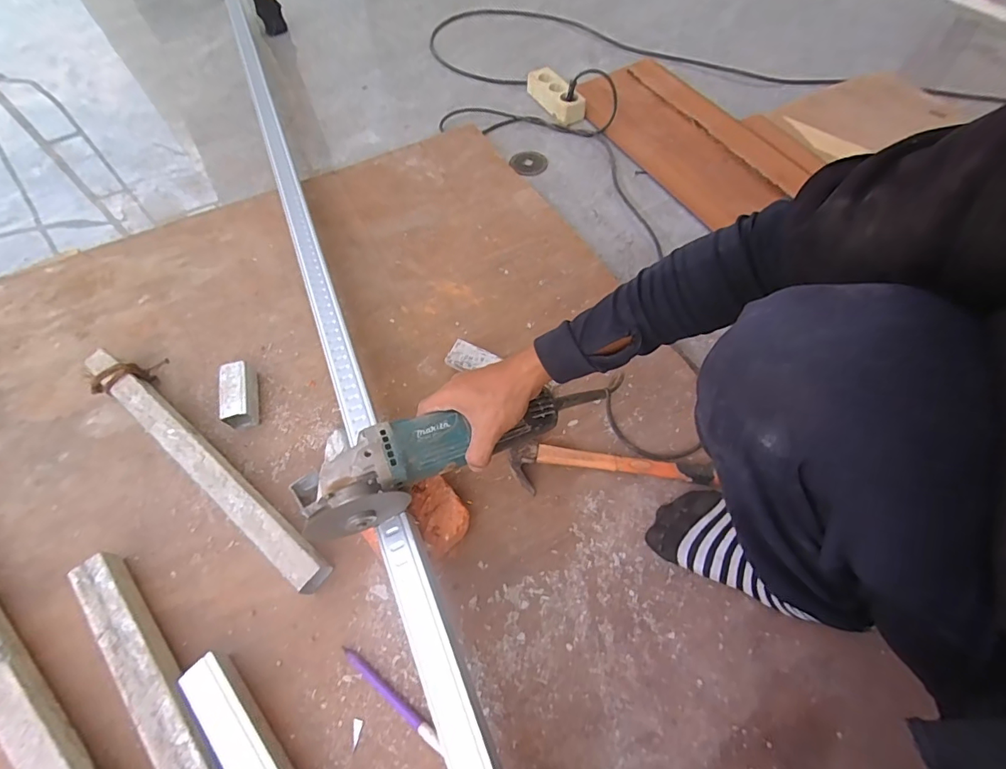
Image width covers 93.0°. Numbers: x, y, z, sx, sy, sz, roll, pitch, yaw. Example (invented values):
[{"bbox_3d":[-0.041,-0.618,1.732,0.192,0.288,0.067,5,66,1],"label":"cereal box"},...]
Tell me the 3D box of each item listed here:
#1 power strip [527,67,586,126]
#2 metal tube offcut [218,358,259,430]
[{"bbox_3d":[0.115,-0.632,1.039,0.070,0.054,0.174,-23,60,-12],"label":"power strip"},{"bbox_3d":[-0.364,0.011,0.659,0.034,0.039,0.095,-13,59,-6],"label":"metal tube offcut"}]

